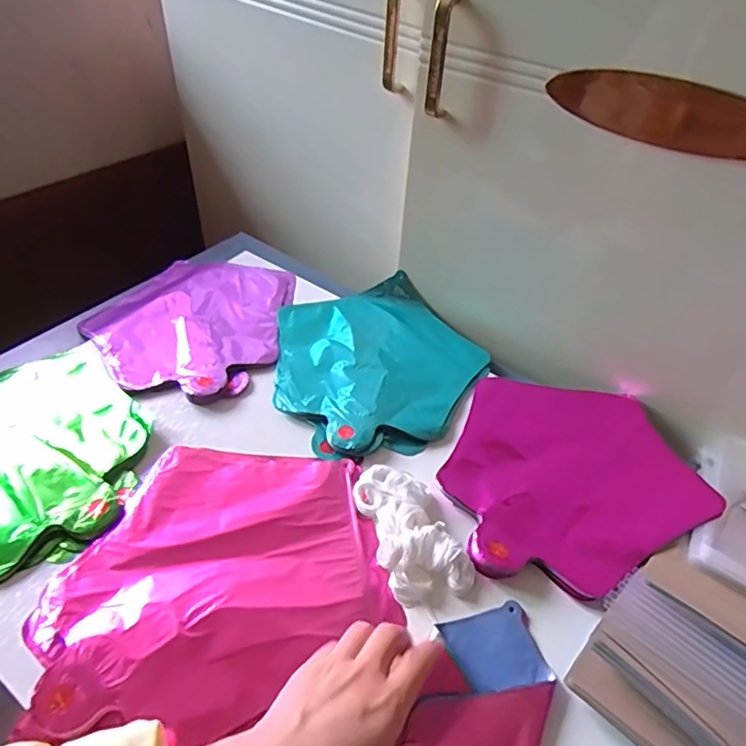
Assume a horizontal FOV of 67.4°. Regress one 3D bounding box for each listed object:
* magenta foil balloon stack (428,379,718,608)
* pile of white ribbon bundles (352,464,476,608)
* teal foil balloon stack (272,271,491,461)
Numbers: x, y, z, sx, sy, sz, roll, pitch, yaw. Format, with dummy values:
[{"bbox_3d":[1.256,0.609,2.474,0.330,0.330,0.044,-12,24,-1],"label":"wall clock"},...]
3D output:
[{"bbox_3d":[0.173,0.084,0.511,0.220,0.022,0.221,-7,46,-14],"label":"magenta foil balloon stack"},{"bbox_3d":[0.028,0.121,0.455,0.063,0.023,0.124,-15,48,-21],"label":"pile of white ribbon bundles"},{"bbox_3d":[0.007,-0.017,0.606,0.222,0.020,0.236,-10,47,-16],"label":"teal foil balloon stack"}]

